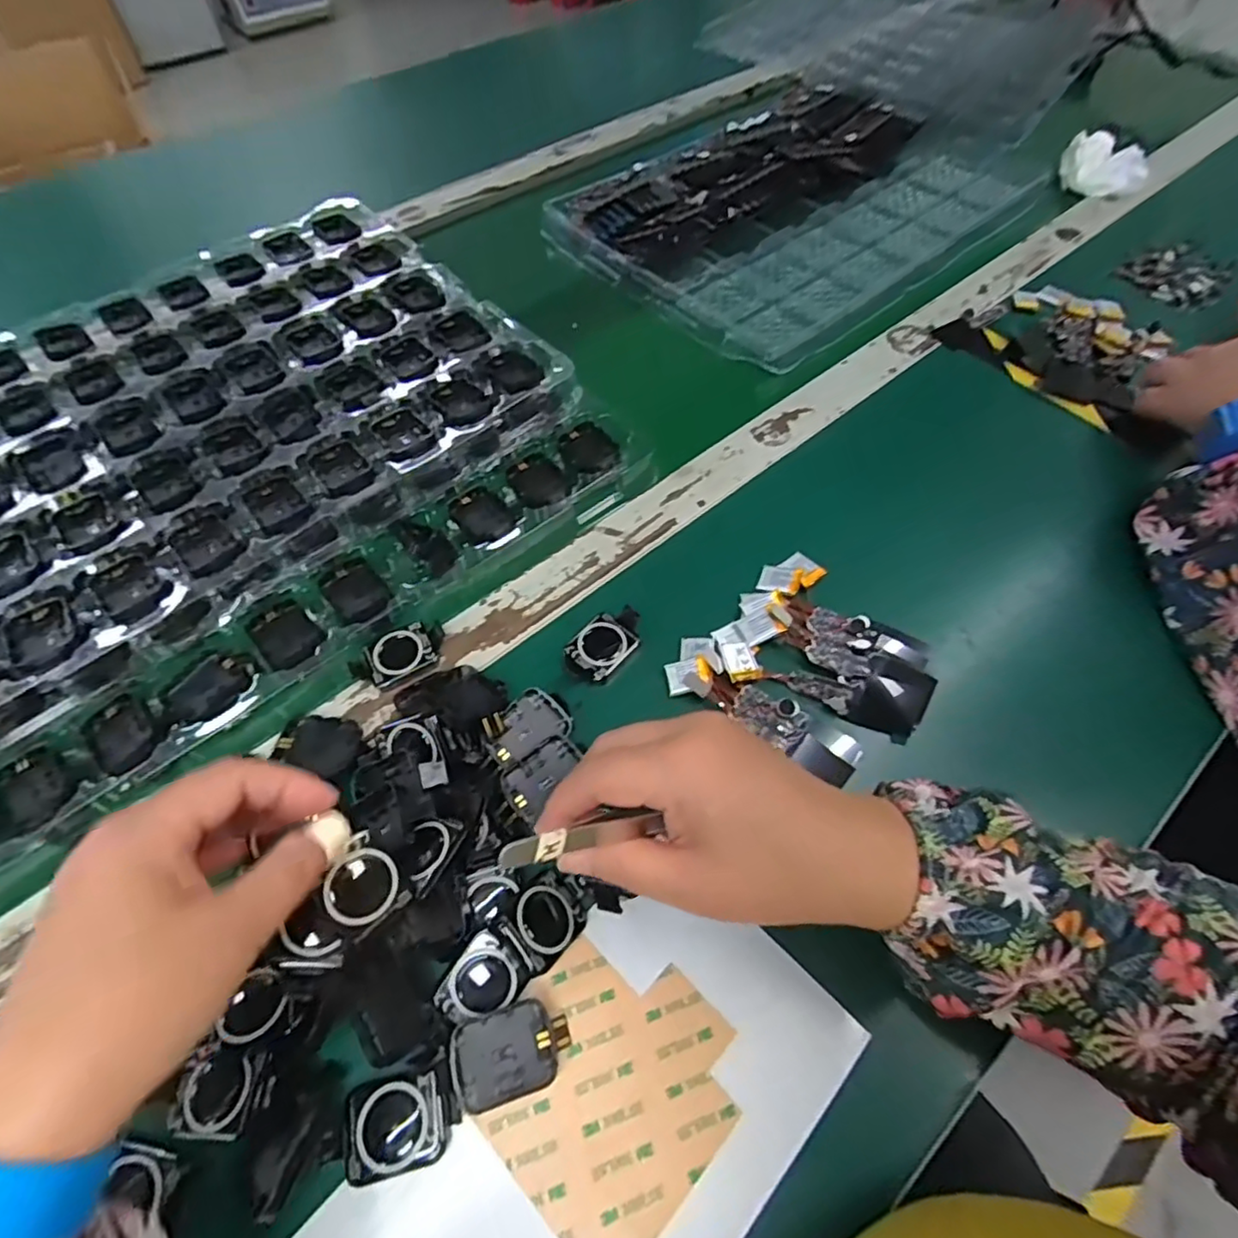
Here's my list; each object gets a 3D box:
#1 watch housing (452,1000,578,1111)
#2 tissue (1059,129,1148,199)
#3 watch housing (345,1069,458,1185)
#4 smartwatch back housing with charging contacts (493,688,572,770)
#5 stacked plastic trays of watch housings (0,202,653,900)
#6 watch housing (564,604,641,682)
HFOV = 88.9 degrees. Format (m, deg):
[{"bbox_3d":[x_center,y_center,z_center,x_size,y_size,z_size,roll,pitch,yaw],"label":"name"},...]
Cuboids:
[{"bbox_3d":[-0.045,0.185,0.269,0.047,0.015,0.032,-16,58,-10],"label":"watch housing"},{"bbox_3d":[0.503,-0.469,0.655,0.080,0.035,0.070,26,61,16],"label":"tissue"},{"bbox_3d":[-0.089,0.208,0.261,0.043,0.016,0.031,-11,58,-7],"label":"watch housing"},{"bbox_3d":[-0.049,0.055,0.329,0.043,0.012,0.030,-26,67,-30],"label":"smartwatch back housing with charging contacts"},{"bbox_3d":[-0.297,-0.109,0.432,0.483,0.042,0.414,-36,64,-21],"label":"stacked plastic trays of watch housings"},{"bbox_3d":[-0.009,0.013,0.372,0.031,0.010,0.048,37,64,22],"label":"watch housing"}]

